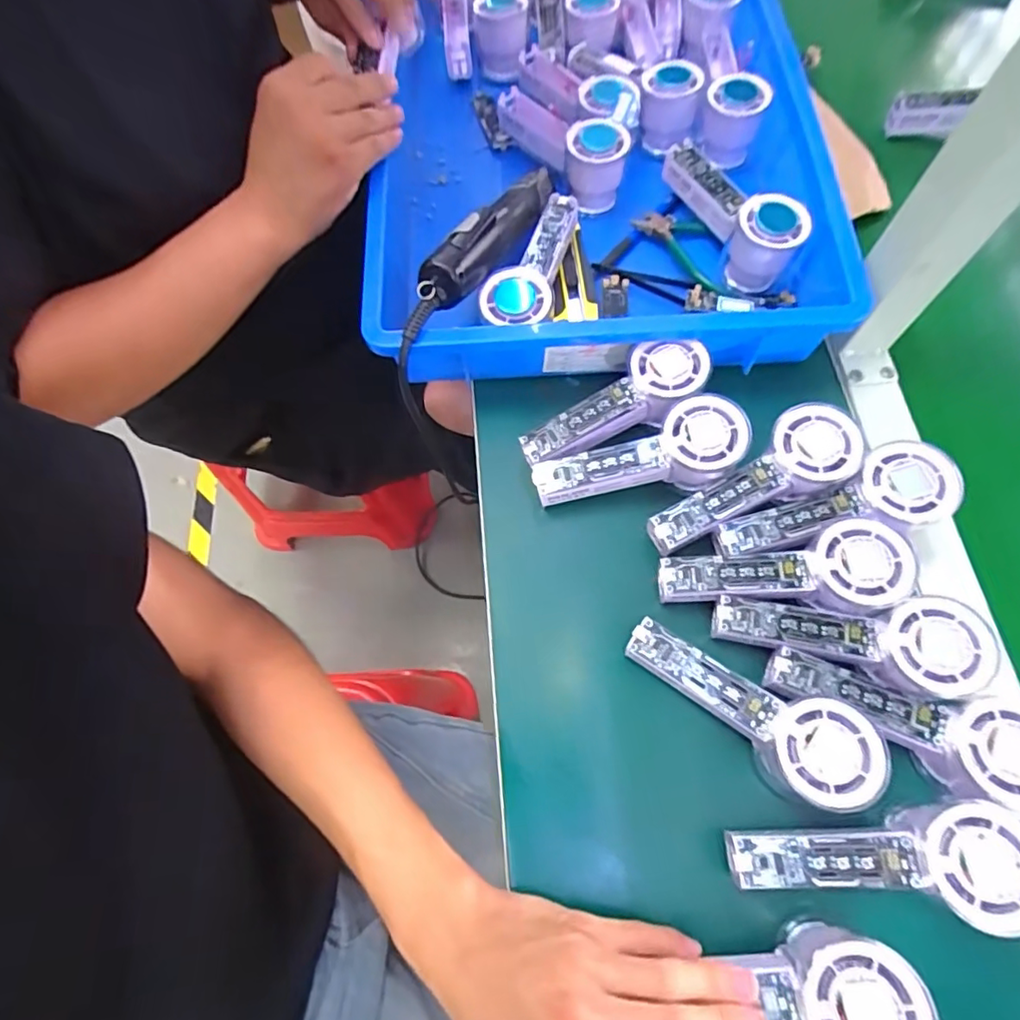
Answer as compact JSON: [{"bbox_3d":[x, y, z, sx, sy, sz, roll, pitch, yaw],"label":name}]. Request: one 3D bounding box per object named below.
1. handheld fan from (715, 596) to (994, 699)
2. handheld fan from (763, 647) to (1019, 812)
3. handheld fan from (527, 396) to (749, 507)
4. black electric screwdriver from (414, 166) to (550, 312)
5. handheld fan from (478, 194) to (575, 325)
[{"bbox_3d":[0.205,0.079,0.349,0.147,0.029,0.054,5,67,18],"label":"handheld fan"},{"bbox_3d":[0.230,0.124,0.332,0.150,0.032,0.058,18,69,22],"label":"handheld fan"},{"bbox_3d":[0.092,-0.032,0.407,0.145,0.044,0.054,-15,68,11],"label":"handheld fan"},{"bbox_3d":[-0.007,-0.223,0.449,0.035,0.038,0.188,25,57,11],"label":"black electric screwdriver"},{"bbox_3d":[0.018,-0.198,0.456,0.049,0.028,0.147,16,69,8],"label":"handheld fan"}]

